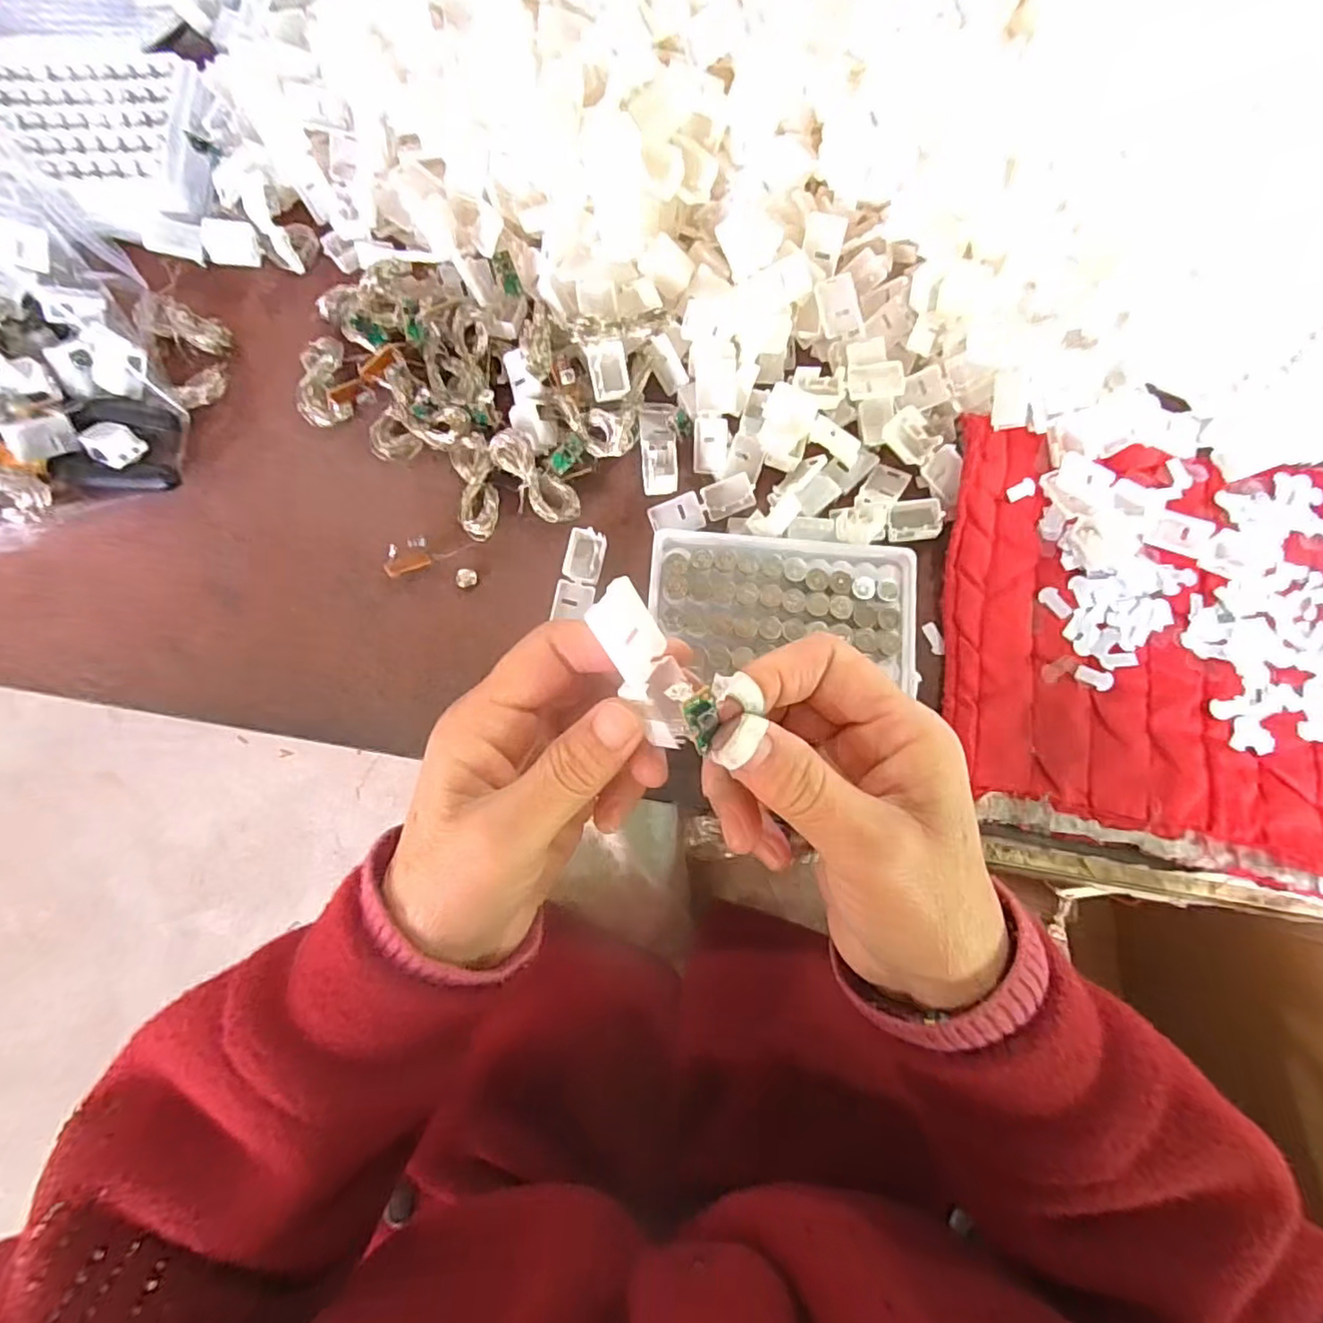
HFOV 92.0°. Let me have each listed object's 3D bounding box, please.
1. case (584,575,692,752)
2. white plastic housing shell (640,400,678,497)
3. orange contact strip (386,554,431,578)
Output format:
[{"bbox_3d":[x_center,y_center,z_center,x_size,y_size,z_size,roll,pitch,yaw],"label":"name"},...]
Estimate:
[{"bbox_3d":[-0.006,0.003,0.201,0.021,0.013,0.059,-52,125,-35],"label":"case"},{"bbox_3d":[-0.001,-0.114,0.342,0.019,0.005,0.050,-3,80,0],"label":"white plastic housing shell"},{"bbox_3d":[-0.132,-0.050,0.333,0.022,0.006,0.007,-25,82,-3],"label":"orange contact strip"}]

